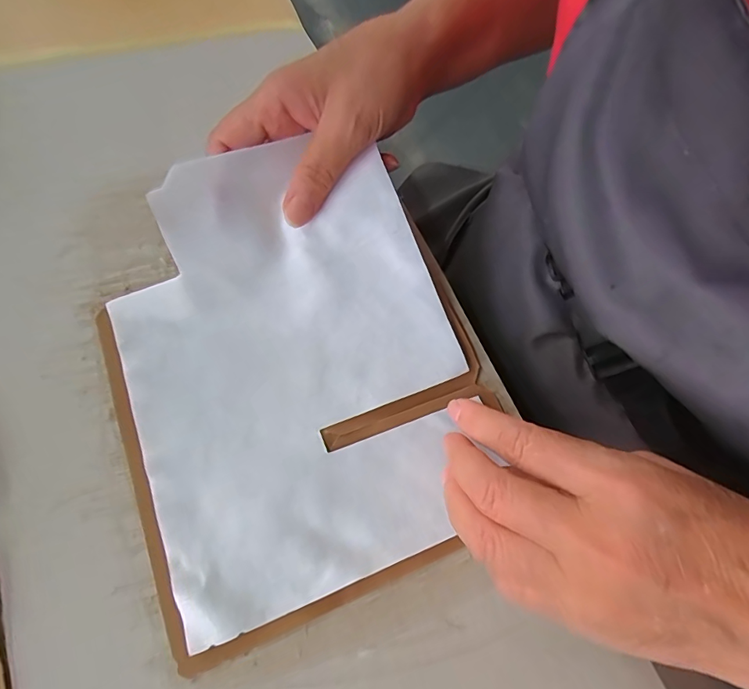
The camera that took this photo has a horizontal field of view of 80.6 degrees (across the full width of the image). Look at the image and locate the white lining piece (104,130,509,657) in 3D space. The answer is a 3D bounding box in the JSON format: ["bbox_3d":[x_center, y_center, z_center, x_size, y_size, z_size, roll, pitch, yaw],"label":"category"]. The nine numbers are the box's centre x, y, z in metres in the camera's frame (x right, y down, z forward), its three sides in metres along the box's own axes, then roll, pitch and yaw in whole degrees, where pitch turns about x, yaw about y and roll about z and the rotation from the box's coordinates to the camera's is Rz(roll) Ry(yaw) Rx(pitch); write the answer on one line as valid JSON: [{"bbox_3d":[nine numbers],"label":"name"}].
[{"bbox_3d":[-0.042,0.006,0.228,0.173,0.060,0.214,-20,68,-12],"label":"white lining piece"}]

